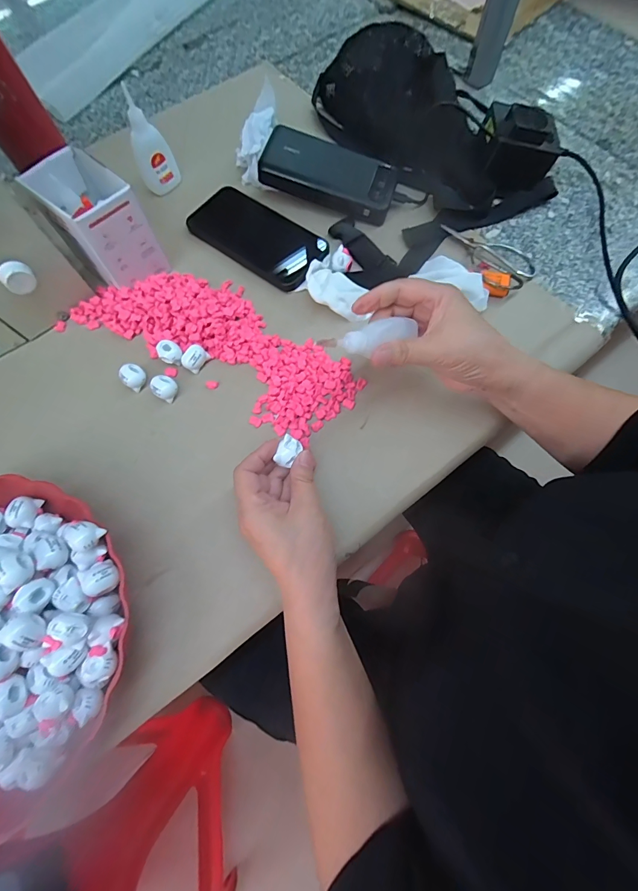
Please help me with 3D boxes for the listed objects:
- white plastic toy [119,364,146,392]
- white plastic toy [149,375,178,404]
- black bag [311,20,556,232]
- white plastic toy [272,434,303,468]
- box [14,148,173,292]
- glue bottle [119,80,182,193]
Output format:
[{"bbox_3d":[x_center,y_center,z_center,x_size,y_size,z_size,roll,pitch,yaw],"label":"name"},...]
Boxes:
[{"bbox_3d":[-0.184,-0.068,0.366,0.022,0.021,0.021,0,71,1],"label":"white plastic toy"},{"bbox_3d":[-0.152,-0.057,0.363,0.023,0.018,0.022,-43,75,-13],"label":"white plastic toy"},{"bbox_3d":[0.126,-0.390,0.441,0.126,0.071,0.304,-34,74,-11],"label":"black bag"},{"bbox_3d":[-0.025,0.005,0.307,0.017,0.007,0.023,28,73,10],"label":"white plastic toy"},{"bbox_3d":[-0.223,-0.222,0.376,0.076,0.093,0.093,-41,75,-13],"label":"box"},{"bbox_3d":[-0.192,-0.339,0.420,0.045,0.090,0.028,-24,72,-7],"label":"glue bottle"}]

